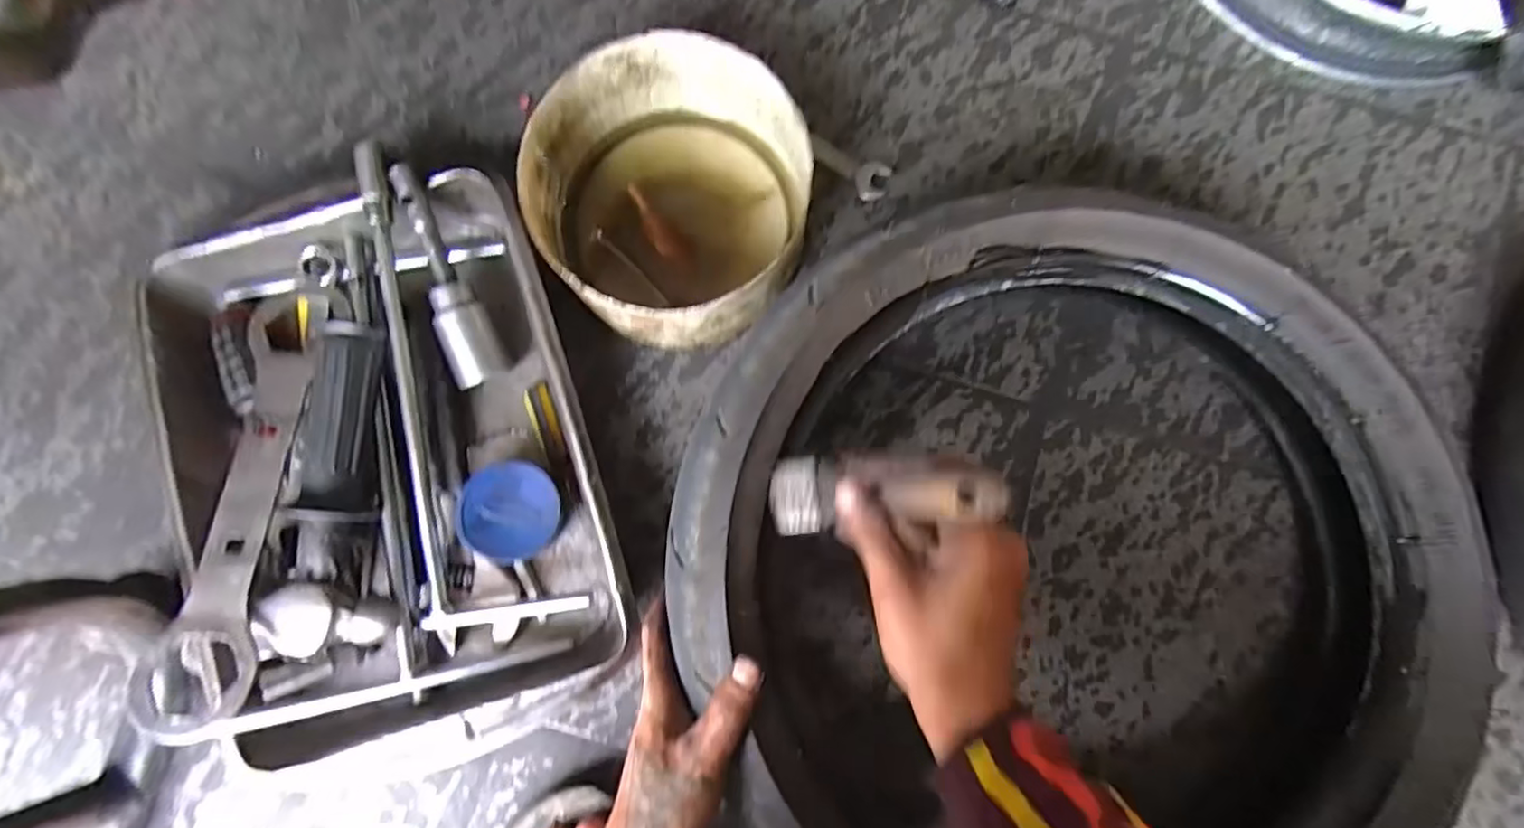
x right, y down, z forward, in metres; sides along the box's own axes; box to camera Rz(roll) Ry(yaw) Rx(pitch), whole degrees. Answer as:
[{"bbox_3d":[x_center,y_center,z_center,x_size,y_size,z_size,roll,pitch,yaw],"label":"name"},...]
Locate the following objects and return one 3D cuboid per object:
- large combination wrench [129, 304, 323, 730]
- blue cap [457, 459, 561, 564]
[{"bbox_3d":[-0.309,0.046,0.391,0.047,0.020,0.263,0,68,-1],"label":"large combination wrench"},{"bbox_3d":[-0.155,0.060,0.398,0.055,0.016,0.059,9,82,-24],"label":"blue cap"}]

